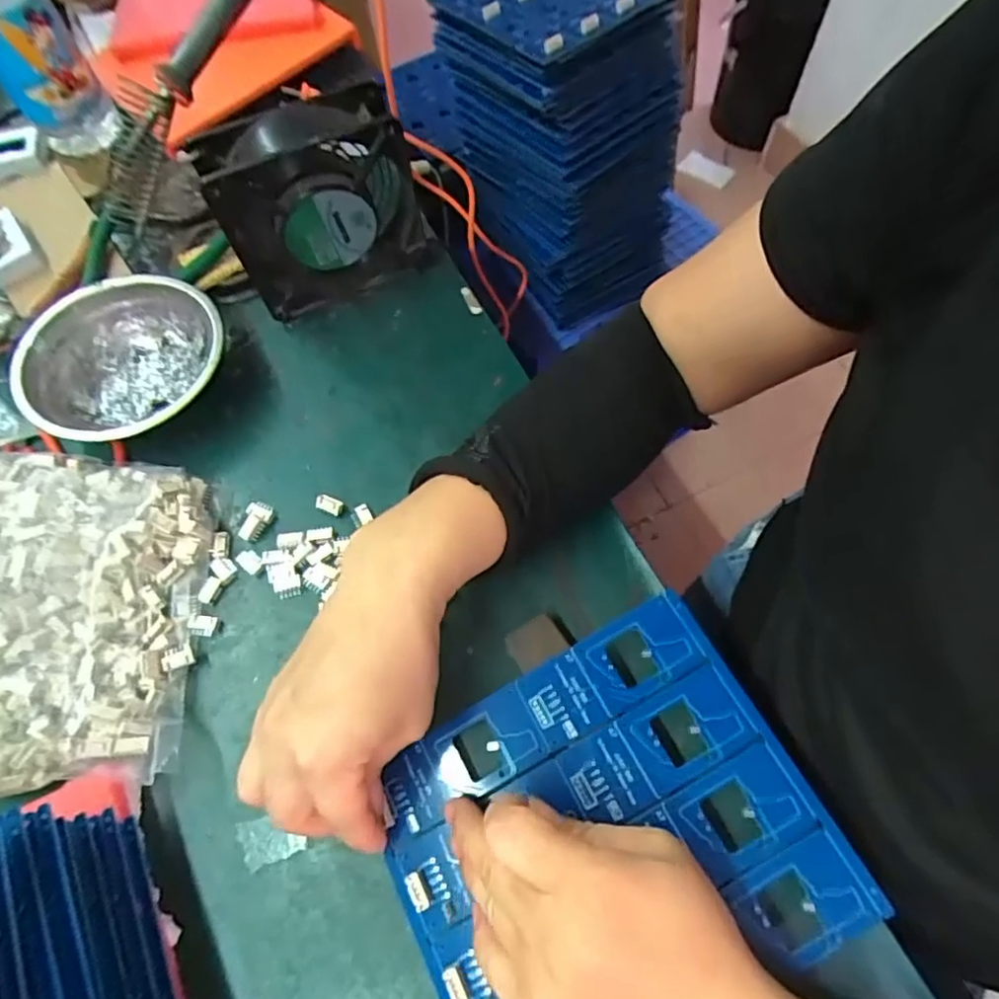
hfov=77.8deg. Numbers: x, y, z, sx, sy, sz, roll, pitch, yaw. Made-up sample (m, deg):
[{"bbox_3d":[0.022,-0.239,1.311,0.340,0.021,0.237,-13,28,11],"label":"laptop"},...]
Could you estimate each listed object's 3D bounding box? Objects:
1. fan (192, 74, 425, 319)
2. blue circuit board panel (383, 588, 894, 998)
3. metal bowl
[{"bbox_3d":[-0.115,-0.187,0.406,0.121,0.122,0.048,-22,66,-10],"label":"fan"},{"bbox_3d":[0.045,0.154,0.287,0.186,0.007,0.159,-31,67,-1],"label":"blue circuit board panel"},{"bbox_3d":[-0.247,-0.091,0.409,0.112,0.038,0.123,0,64,1],"label":"metal bowl"}]

